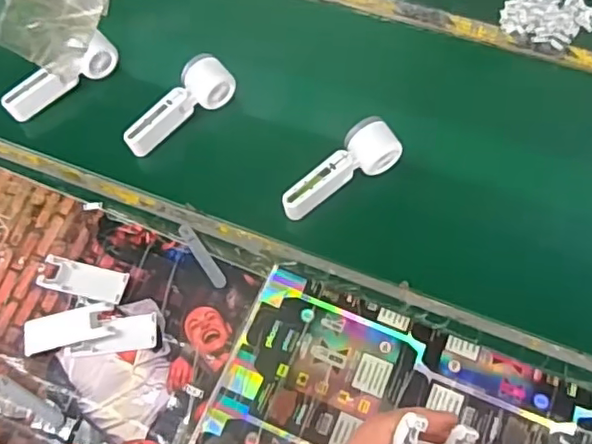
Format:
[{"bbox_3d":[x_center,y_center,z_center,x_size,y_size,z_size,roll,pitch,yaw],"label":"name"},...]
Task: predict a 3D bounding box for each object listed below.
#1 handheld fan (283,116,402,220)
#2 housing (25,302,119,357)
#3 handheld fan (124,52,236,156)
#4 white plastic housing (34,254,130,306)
[{"bbox_3d":[0.055,-0.064,0.744,0.166,0.040,0.061,-35,68,-13],"label":"handheld fan"},{"bbox_3d":[-0.258,0.121,0.673,0.102,0.010,0.042,-13,65,-3],"label":"housing"},{"bbox_3d":[-0.160,-0.156,0.802,0.168,0.043,0.063,-42,70,-15],"label":"handheld fan"},{"bbox_3d":[-0.255,0.069,0.706,0.103,0.014,0.041,11,66,8],"label":"white plastic housing"}]

